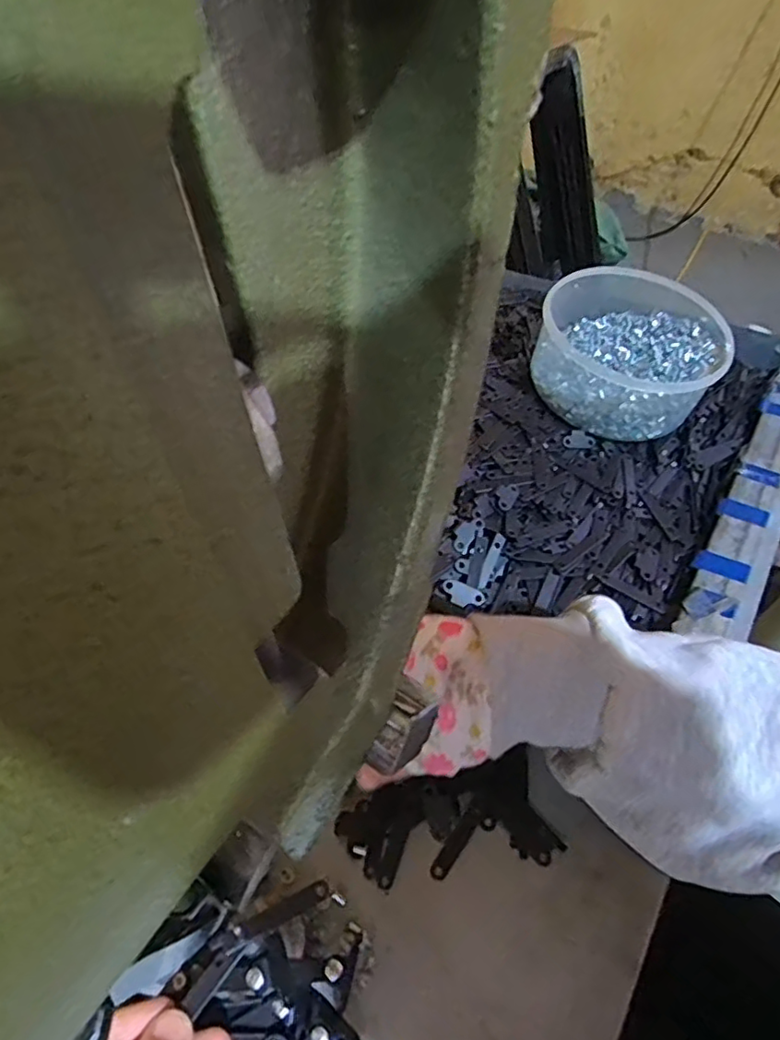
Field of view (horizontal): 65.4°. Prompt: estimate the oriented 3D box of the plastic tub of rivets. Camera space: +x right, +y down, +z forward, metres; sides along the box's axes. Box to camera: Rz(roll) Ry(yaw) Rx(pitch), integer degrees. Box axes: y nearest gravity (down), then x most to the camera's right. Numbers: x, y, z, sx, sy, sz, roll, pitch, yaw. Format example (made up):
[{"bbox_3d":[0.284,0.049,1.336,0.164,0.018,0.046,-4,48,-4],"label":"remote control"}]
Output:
[{"bbox_3d":[0.203,-0.147,0.521,0.148,0.070,0.156,21,54,20],"label":"plastic tub of rivets"}]

